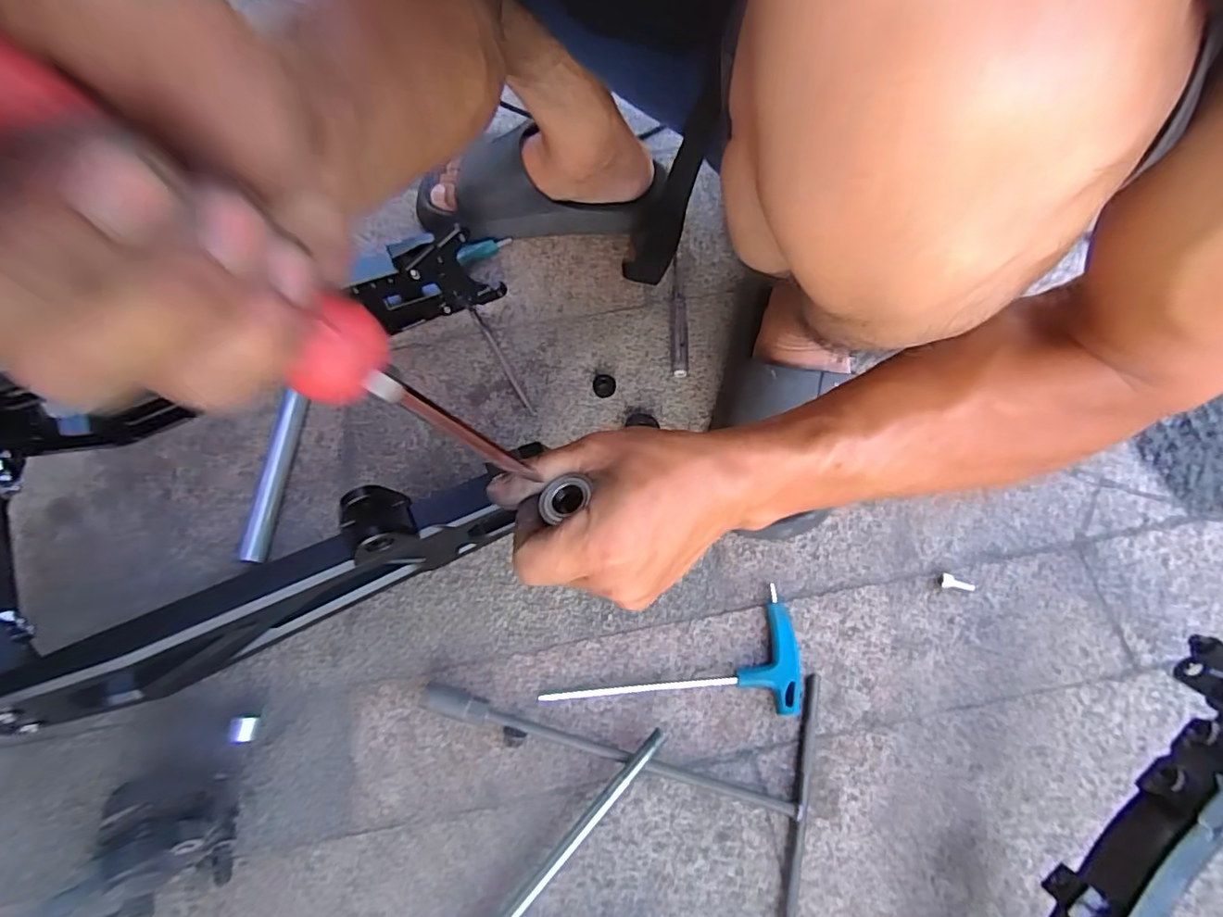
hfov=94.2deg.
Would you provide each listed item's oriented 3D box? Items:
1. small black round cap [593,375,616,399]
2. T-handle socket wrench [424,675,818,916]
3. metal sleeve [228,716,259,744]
[{"bbox_3d":[-0.007,-0.068,0.529,0.021,0.007,0.022,0,69,1],"label":"small black round cap"},{"bbox_3d":[-0.002,0.217,0.408,0.284,0.018,0.172,12,69,6],"label":"T-handle socket wrench"},{"bbox_3d":[-0.273,0.201,0.421,0.017,0.014,0.018,0,69,2],"label":"metal sleeve"}]

